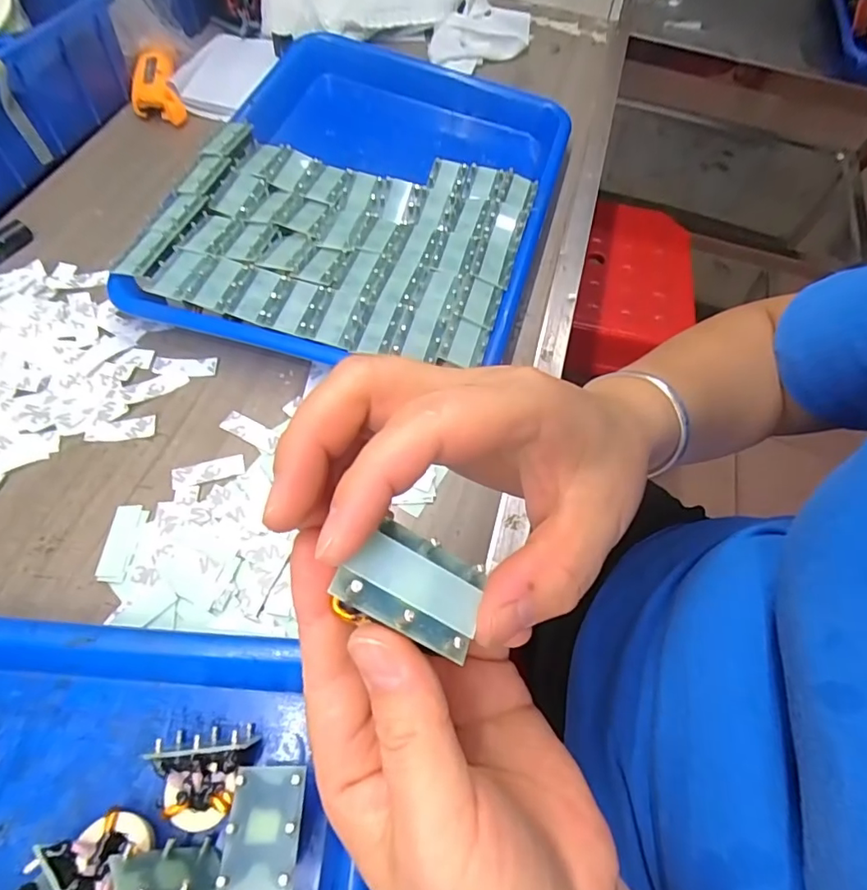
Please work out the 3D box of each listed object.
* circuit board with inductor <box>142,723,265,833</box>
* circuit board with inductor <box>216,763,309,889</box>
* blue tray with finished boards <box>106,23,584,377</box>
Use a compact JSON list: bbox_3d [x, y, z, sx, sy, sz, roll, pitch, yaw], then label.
[{"bbox_3d":[-0.090,0.133,0.212,0.036,0.026,0.035,-14,63,-12],"label":"circuit board with inductor"},{"bbox_3d":[-0.063,0.145,0.200,0.027,0.029,0.038,3,61,-3],"label":"circuit board with inductor"},{"bbox_3d":[-0.041,-0.183,0.383,0.246,0.046,0.317,13,61,3],"label":"blue tray with finished boards"}]

